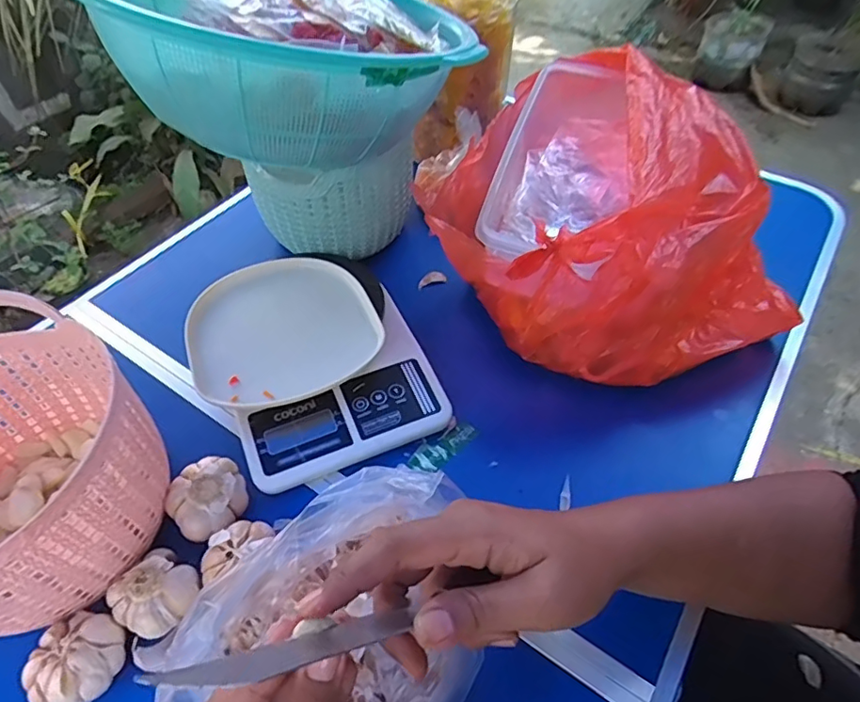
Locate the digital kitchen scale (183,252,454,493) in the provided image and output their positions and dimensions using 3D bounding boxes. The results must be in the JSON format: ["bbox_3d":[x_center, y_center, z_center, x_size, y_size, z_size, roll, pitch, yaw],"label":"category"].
[{"bbox_3d":[-0.097,0.002,0.450,0.174,0.056,0.185,-19,51,-14],"label":"digital kitchen scale"}]

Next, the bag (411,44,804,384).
[{"bbox_3d":[0.132,-0.130,0.477,0.256,0.147,0.283,-6,49,-3],"label":"bag"}]

